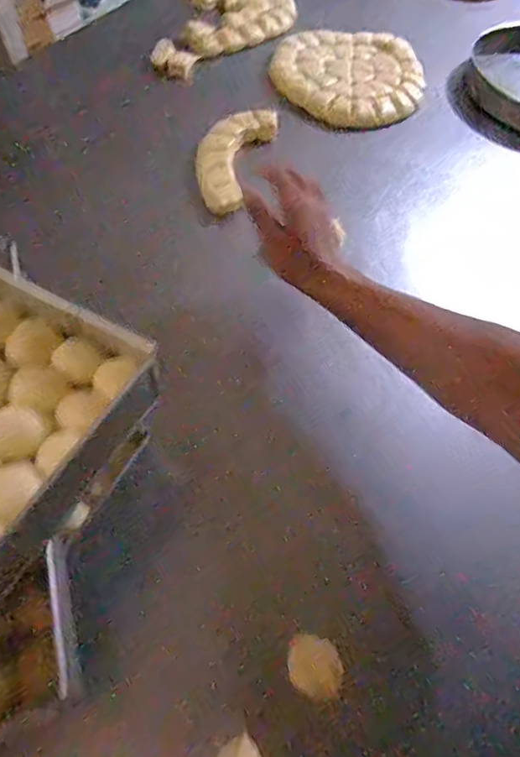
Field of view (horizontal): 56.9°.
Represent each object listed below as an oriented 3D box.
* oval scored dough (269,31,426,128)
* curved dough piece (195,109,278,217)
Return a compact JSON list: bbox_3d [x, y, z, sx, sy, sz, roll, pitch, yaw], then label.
[{"bbox_3d":[0.157,-0.545,0.864,0.263,0.026,0.266,6,59,-1],"label":"oval scored dough"},{"bbox_3d":[-0.049,-0.342,0.731,0.108,0.035,0.239,17,60,6],"label":"curved dough piece"}]

